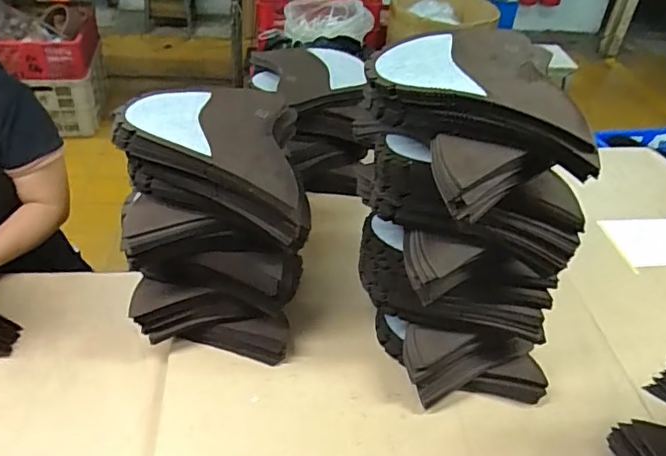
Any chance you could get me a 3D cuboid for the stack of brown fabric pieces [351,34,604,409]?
[{"bbox_3d":[0.168,0.016,0.773,0.259,0.482,0.213,-3,39,-10],"label":"stack of brown fabric pieces"}]

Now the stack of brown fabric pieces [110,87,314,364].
[{"bbox_3d":[-0.169,0.007,0.843,0.230,0.370,0.215,-1,39,-8],"label":"stack of brown fabric pieces"}]

